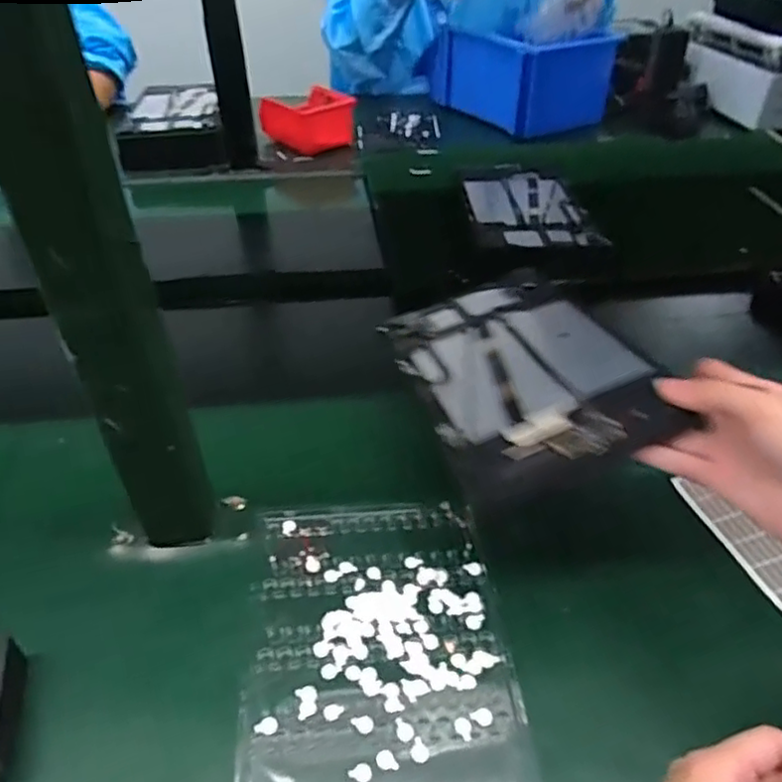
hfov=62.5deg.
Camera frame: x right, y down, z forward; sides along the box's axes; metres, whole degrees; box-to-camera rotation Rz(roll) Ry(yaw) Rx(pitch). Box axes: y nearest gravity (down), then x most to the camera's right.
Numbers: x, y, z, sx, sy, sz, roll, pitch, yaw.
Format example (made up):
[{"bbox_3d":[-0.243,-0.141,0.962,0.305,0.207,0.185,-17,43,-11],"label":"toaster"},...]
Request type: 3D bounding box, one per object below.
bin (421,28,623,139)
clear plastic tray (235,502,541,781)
[{"bbox_3d":[0.217,-0.572,1.133,0.174,0.147,0.281,-24,46,-25],"label":"bin"},{"bbox_3d":[-0.008,0.157,0.417,0.162,0.014,0.210,-3,41,-3],"label":"clear plastic tray"}]

